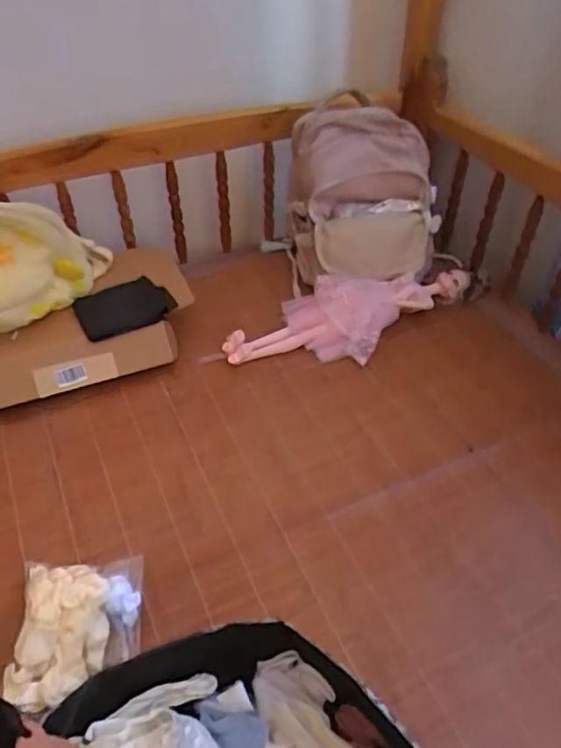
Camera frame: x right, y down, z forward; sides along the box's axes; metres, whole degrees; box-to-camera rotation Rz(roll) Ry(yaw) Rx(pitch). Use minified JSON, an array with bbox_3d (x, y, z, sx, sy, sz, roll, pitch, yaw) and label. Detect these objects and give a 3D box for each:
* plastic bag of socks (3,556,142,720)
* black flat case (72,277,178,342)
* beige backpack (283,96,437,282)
[{"bbox_3d":[-0.263,0.328,0.771,0.152,0.048,0.178,-2,45,-2],"label":"plastic bag of socks"},{"bbox_3d":[-0.295,-0.126,1.142,0.175,0.012,0.110,-21,63,-10],"label":"black flat case"},{"bbox_3d":[0.172,-0.345,1.229,0.320,0.349,0.169,6,45,6],"label":"beige backpack"}]

